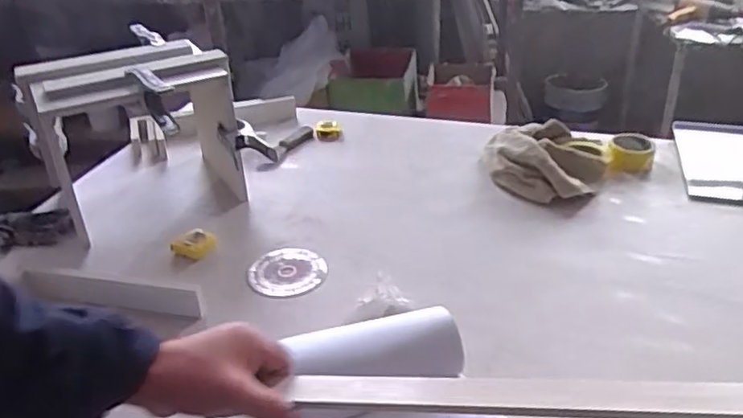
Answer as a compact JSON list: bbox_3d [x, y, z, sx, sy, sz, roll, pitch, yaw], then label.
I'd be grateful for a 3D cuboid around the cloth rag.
[{"bbox_3d":[0.326,-0.100,1.229,0.225,0.081,0.212,6,33,14],"label":"cloth rag"}]

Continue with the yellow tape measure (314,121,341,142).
[{"bbox_3d":[-0.099,-0.178,1.487,0.059,0.030,0.052,-5,33,-3],"label":"yellow tape measure"}]

